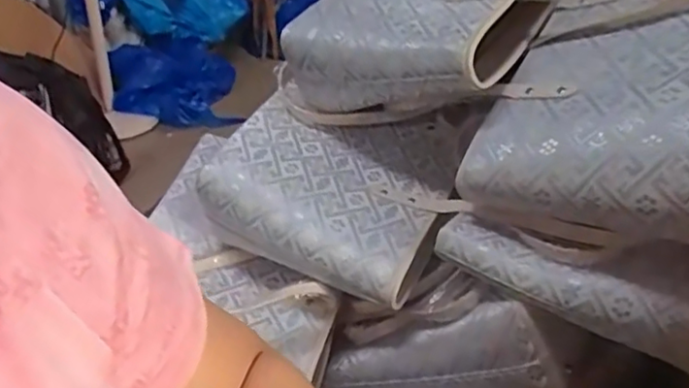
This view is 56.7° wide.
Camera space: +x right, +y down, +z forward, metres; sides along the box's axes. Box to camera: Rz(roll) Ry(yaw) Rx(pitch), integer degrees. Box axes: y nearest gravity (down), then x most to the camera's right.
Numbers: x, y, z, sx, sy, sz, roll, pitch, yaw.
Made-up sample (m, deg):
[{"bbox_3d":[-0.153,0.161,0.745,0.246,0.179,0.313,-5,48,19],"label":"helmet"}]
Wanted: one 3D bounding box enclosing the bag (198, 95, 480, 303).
[{"bbox_3d":[-0.002,-0.014,0.754,0.275,0.100,0.244,18,36,25],"label":"bag"}]

